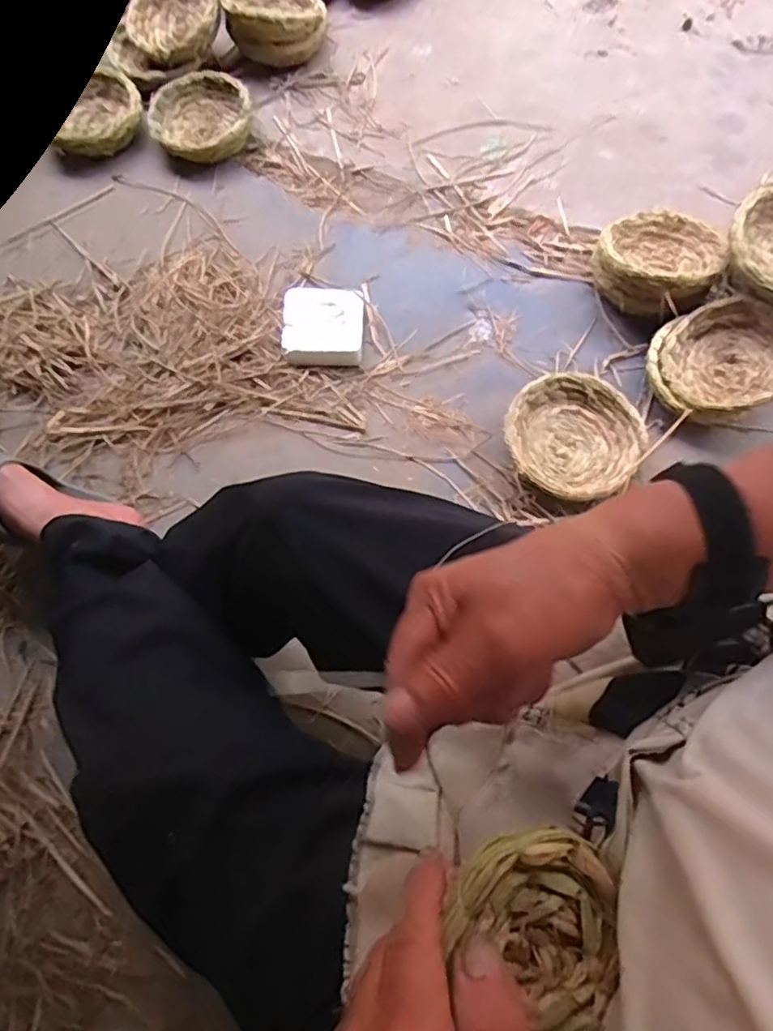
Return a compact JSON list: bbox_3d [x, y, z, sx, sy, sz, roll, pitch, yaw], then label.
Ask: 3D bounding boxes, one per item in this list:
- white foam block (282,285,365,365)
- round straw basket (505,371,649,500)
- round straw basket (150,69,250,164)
[{"bbox_3d":[-0.100,-0.304,1.027,0.125,0.034,0.132,1,69,3],"label":"white foam block"},{"bbox_3d":[0.263,-0.106,0.917,0.185,0.067,0.193,-1,69,2],"label":"round straw basket"},{"bbox_3d":[-0.336,-0.714,1.177,0.178,0.061,0.178,-1,69,2],"label":"round straw basket"}]

